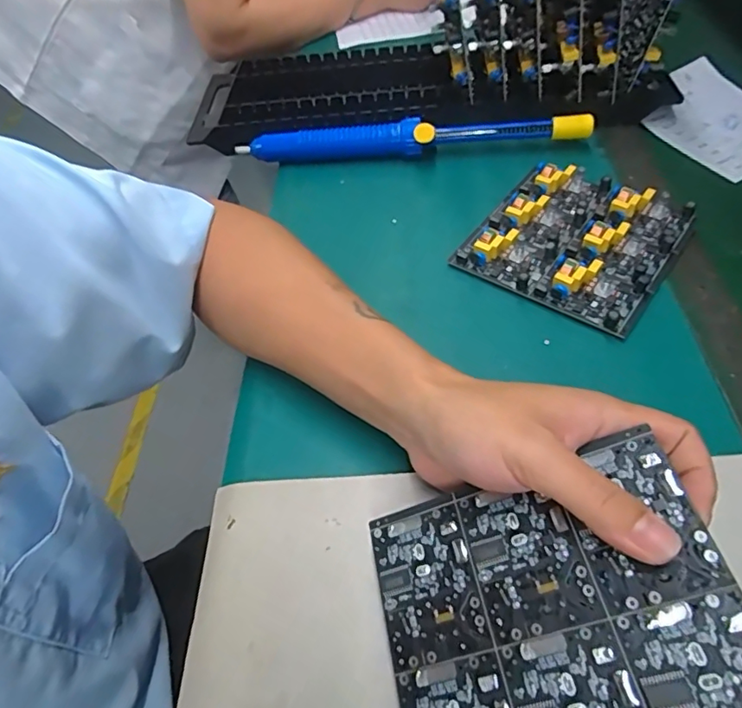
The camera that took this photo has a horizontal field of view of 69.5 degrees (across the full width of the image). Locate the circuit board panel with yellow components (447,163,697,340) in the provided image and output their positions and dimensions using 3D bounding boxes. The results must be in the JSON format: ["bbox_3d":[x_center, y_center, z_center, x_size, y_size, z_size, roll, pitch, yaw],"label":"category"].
[{"bbox_3d":[0.154,-0.089,0.401,0.132,0.021,0.134,30,60,26],"label":"circuit board panel with yellow components"}]

